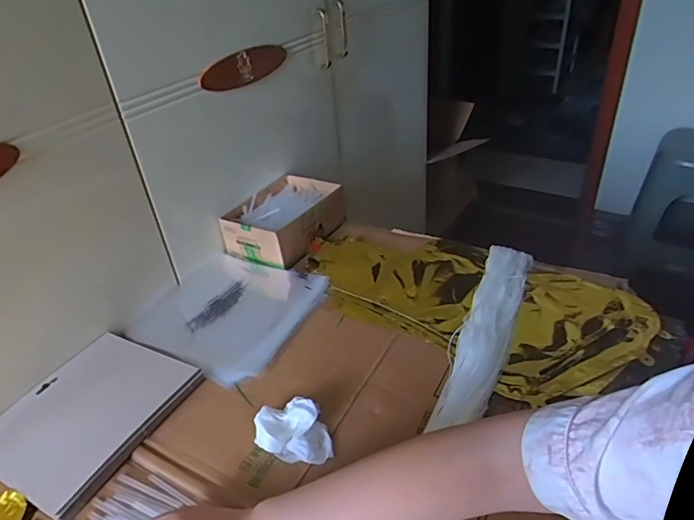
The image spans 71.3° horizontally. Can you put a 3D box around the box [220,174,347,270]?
[{"bbox_3d":[-0.101,-0.071,0.821,0.125,0.067,0.190,15,40,27],"label":"box"}]

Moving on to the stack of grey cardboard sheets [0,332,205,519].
[{"bbox_3d":[-0.288,0.167,0.542,0.161,0.022,0.192,14,39,27],"label":"stack of grey cardboard sheets"}]

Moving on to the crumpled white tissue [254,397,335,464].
[{"bbox_3d":[-0.055,0.177,0.492,0.071,0.029,0.064,-12,36,-9],"label":"crumpled white tissue"}]

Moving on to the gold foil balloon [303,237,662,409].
[{"bbox_3d":[0.150,0.062,0.677,0.481,0.054,0.268,16,38,23],"label":"gold foil balloon"}]

